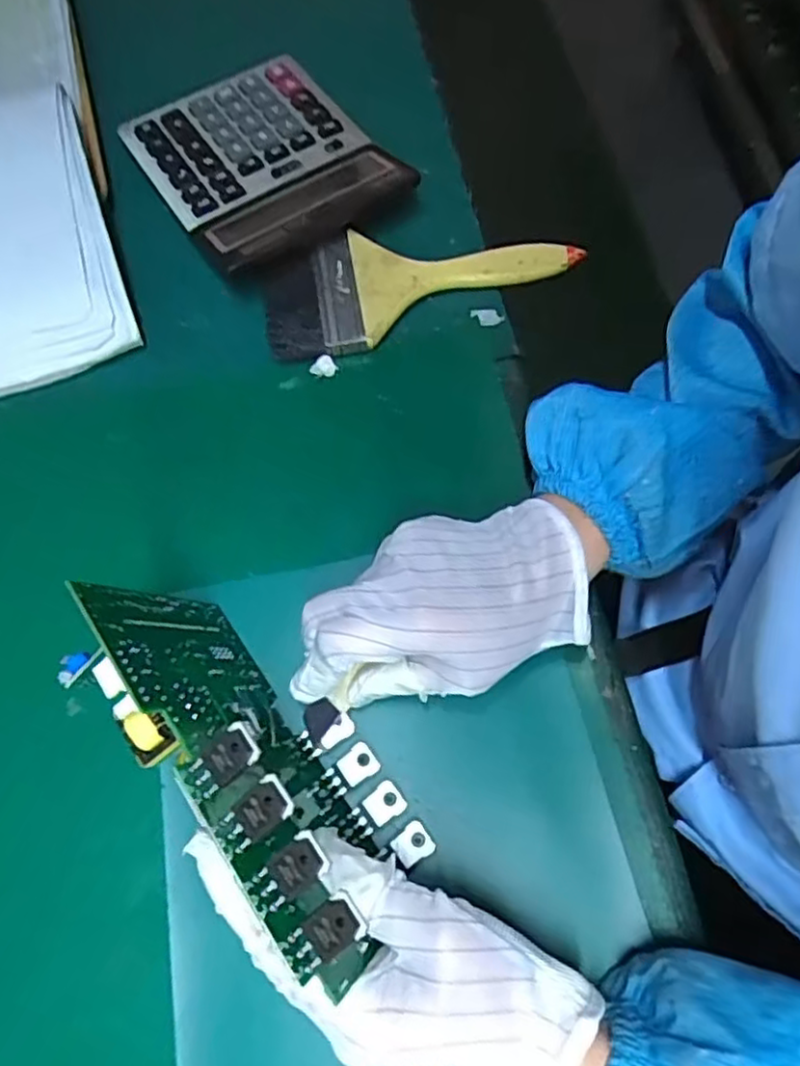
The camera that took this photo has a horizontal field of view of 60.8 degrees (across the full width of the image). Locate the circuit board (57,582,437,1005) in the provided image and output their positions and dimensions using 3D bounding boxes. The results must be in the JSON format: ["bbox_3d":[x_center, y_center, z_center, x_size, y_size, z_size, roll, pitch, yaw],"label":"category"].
[{"bbox_3d":[-0.057,0.097,0.302,0.045,0.134,0.182,-39,76,4],"label":"circuit board"}]

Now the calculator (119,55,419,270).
[{"bbox_3d":[-0.097,-0.263,0.473,0.140,0.023,0.182,-34,72,-11],"label":"calculator"}]

